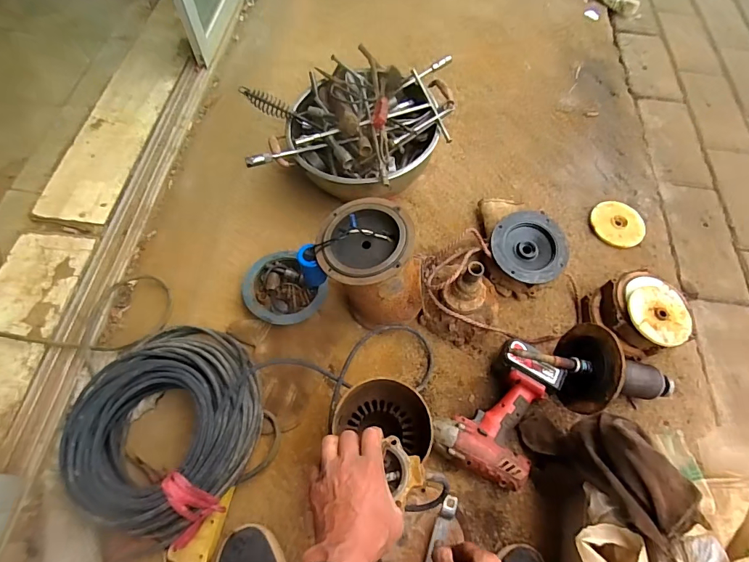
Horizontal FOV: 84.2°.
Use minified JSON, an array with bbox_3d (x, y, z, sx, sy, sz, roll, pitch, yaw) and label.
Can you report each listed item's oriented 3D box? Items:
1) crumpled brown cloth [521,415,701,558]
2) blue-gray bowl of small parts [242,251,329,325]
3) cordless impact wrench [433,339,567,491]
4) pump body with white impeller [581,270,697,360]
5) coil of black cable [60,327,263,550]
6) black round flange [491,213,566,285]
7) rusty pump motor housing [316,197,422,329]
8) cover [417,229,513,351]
[{"bbox_3d":[0.324,0.252,0.615,0.106,0.245,0.112,-29,101,-18],"label":"crumpled brown cloth"},{"bbox_3d":[-0.175,0.017,0.785,0.133,0.040,0.144,1,63,-1],"label":"blue-gray bowl of small parts"},{"bbox_3d":[0.204,0.208,0.697,0.162,0.077,0.225,27,66,11],"label":"cordless impact wrench"},{"bbox_3d":[0.502,0.065,0.788,0.167,0.099,0.155,-20,66,-11],"label":"pump body with white impeller"},{"bbox_3d":[-0.324,0.211,0.652,0.292,0.110,0.293,1,63,-1],"label":"coil of black cable"},{"bbox_3d":[0.301,-0.068,0.809,0.142,0.030,0.151,1,63,-1],"label":"black round flange"},{"bbox_3d":[0.001,-0.027,0.715,0.150,0.217,0.154,-4,63,10],"label":"rusty pump motor housing"},{"bbox_3d":[0.162,0.008,0.759,0.155,0.146,0.189,-14,65,-9],"label":"cover"}]

